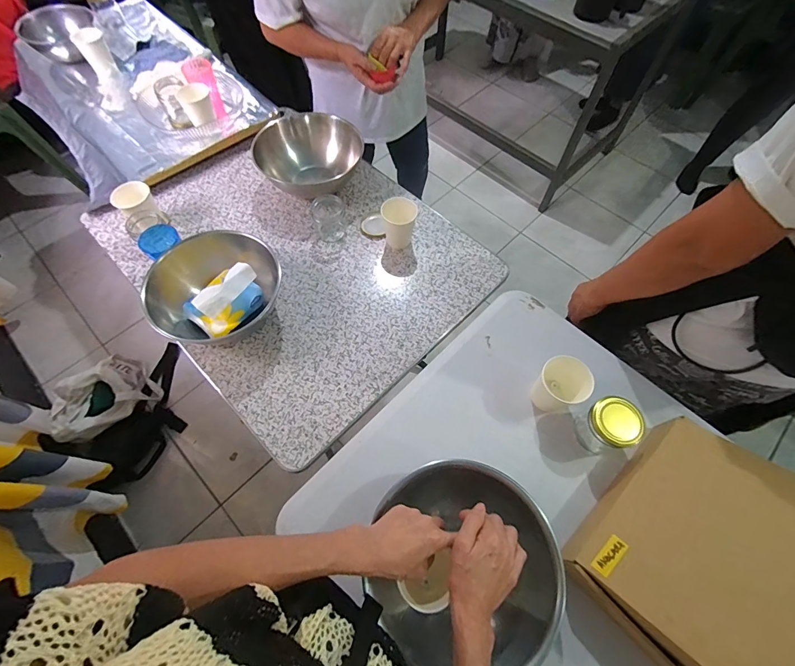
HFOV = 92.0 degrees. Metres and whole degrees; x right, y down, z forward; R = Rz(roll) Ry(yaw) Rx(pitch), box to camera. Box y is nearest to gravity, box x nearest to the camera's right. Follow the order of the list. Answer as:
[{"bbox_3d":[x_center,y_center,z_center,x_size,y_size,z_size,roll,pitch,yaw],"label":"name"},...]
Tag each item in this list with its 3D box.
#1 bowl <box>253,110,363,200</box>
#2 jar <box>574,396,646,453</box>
[{"bbox_3d":[-0.193,-0.393,0.872,0.208,0.112,0.186,-31,67,-15],"label":"bowl"},{"bbox_3d":[0.316,0.140,0.577,0.061,0.080,0.068,-22,65,-11],"label":"jar"}]

